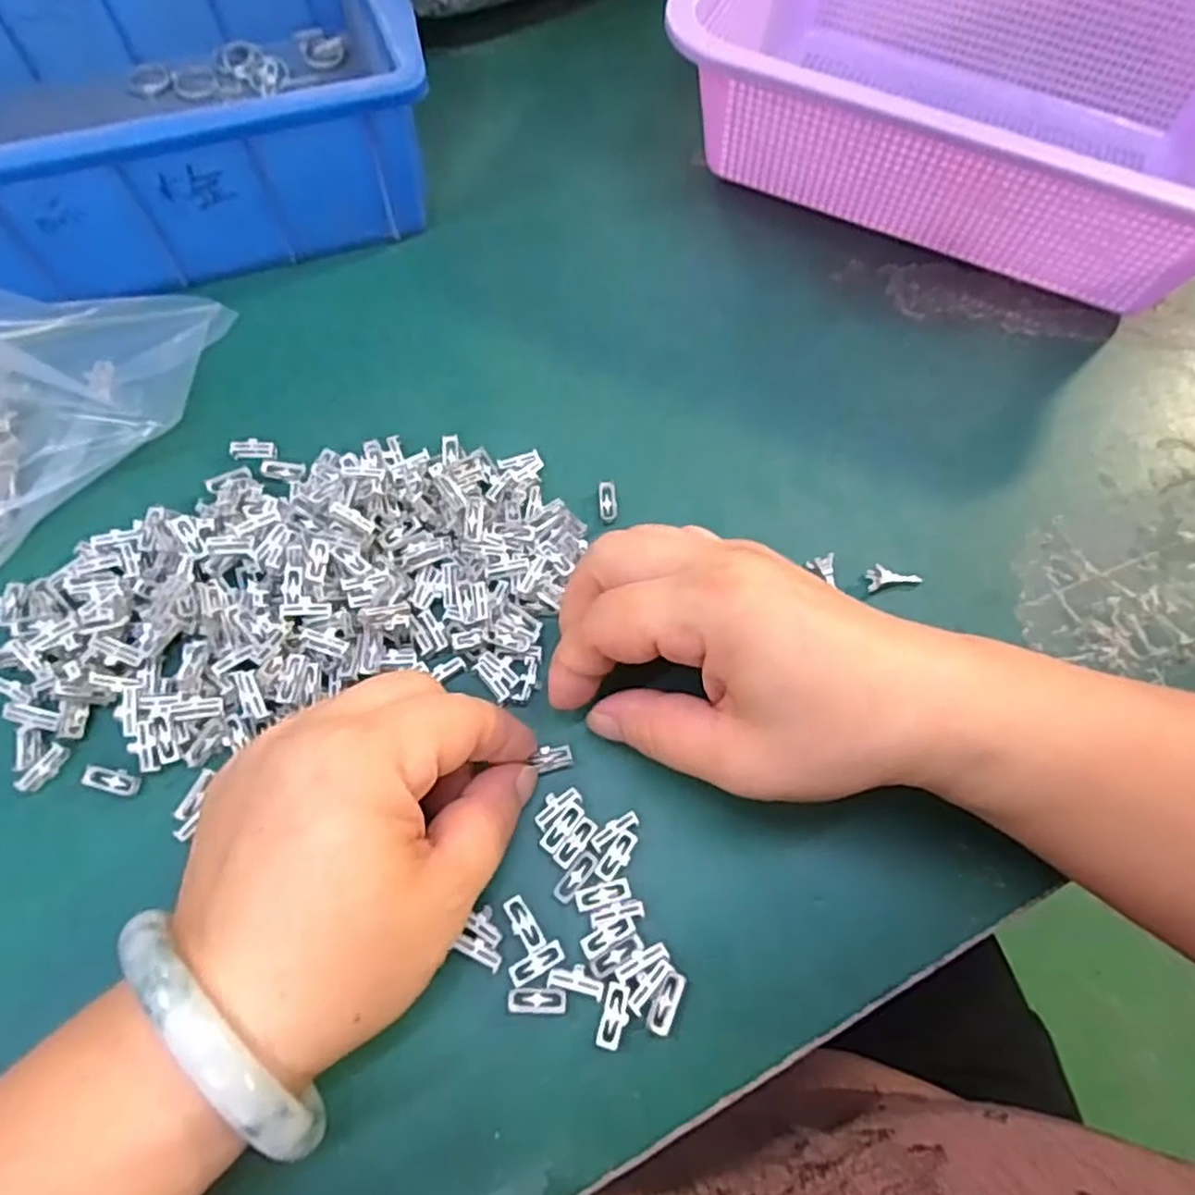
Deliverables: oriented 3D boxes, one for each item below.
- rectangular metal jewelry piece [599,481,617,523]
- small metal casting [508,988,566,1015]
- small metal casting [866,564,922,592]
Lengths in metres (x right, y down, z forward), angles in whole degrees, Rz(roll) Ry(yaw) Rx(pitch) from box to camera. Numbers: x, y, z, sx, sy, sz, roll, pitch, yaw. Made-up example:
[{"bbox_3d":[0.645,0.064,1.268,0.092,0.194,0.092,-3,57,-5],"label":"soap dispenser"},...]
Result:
[{"bbox_3d":[0.004,-0.037,0.286,0.007,0.005,0.016,-2,66,-4],"label":"rectangular metal jewelry piece"},{"bbox_3d":[-0.017,0.115,0.211,0.016,0.004,0.007,2,66,-2],"label":"small metal casting"},{"bbox_3d":[0.110,-0.009,0.275,0.021,0.007,0.009,-11,67,-7],"label":"small metal casting"}]

